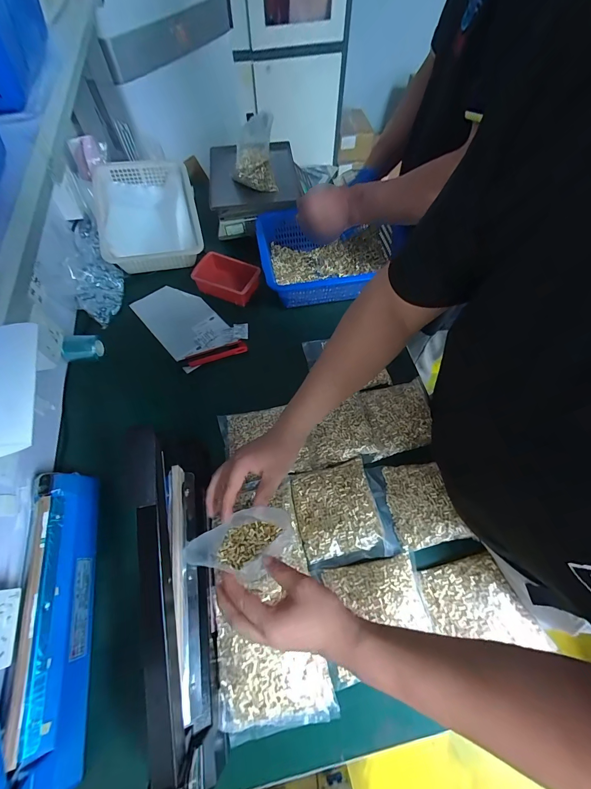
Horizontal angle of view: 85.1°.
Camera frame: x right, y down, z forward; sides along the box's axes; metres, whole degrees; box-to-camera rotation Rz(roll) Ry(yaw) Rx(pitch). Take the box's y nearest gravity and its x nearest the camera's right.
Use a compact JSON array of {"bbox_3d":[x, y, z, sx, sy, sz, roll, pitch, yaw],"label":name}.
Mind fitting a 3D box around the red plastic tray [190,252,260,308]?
[{"bbox_3d":[-0.162,-0.286,0.797,0.153,0.065,0.091,18,64,9],"label":"red plastic tray"}]

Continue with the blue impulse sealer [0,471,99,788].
[{"bbox_3d":[-0.350,0.293,0.429,0.076,0.153,0.379,-11,63,-6],"label":"blue impulse sealer"}]

